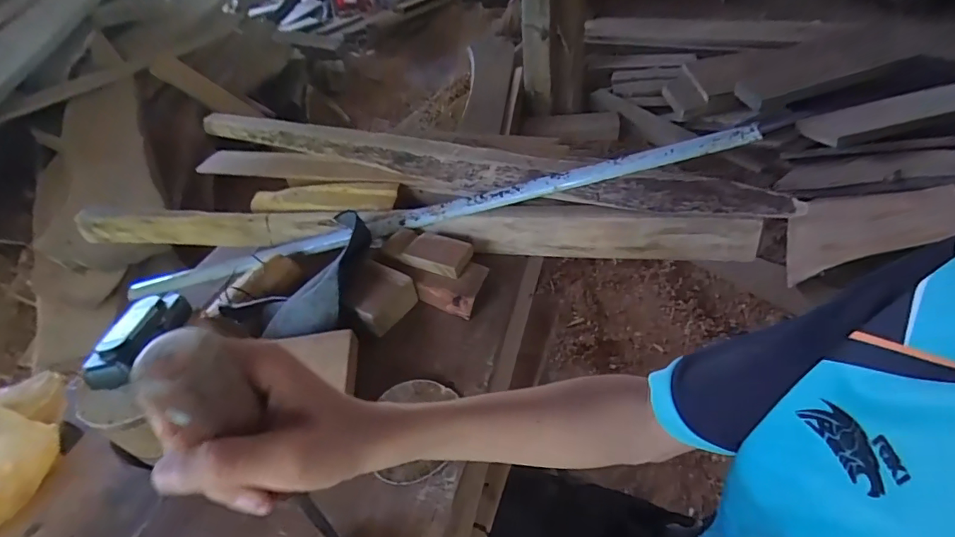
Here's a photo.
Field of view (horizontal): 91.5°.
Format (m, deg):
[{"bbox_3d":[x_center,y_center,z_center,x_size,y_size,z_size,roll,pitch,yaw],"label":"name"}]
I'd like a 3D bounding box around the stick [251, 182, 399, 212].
[{"bbox_3d":[-0.202,-0.094,0.614,0.200,0.018,0.051,3,44,10],"label":"stick"}]

